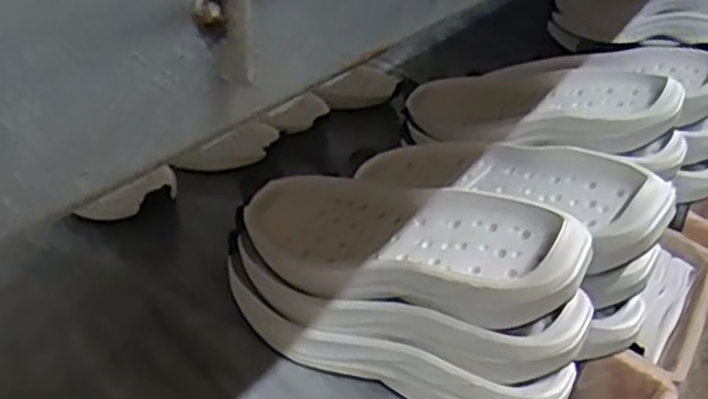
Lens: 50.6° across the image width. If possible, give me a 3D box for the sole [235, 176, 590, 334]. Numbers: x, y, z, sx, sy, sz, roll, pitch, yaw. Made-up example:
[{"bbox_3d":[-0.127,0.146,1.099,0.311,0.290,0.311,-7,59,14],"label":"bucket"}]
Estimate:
[{"bbox_3d":[0.035,0.031,0.566,0.284,0.059,0.103,9,27,41],"label":"sole"}]

